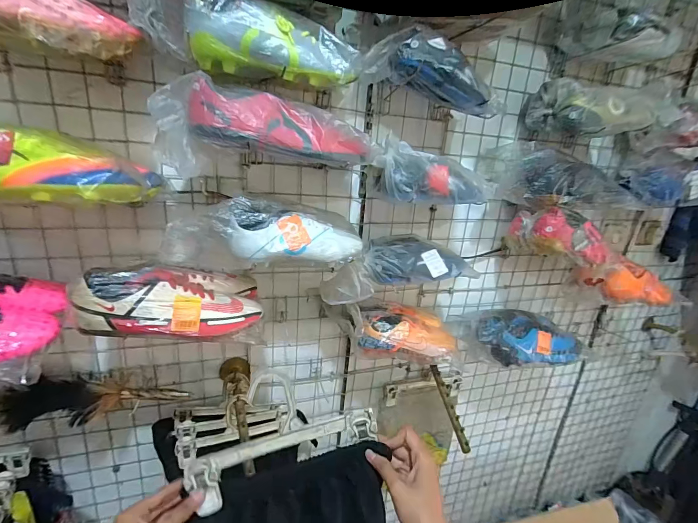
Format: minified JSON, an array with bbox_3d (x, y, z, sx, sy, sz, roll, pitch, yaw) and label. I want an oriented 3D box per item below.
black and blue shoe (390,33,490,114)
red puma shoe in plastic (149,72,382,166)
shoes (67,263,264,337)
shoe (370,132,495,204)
[{"bbox_3d":[0.159,-0.315,0.567,0.168,0.078,0.070,24,15,-12],"label":"black and blue shoe"},{"bbox_3d":[-0.117,-0.208,0.517,0.313,0.092,0.102,-3,20,-25],"label":"red puma shoe in plastic"},{"bbox_3d":[-0.291,0.046,0.582,0.262,0.099,0.156,-1,19,-20],"label":"shoes"},{"bbox_3d":[0.161,-0.168,0.654,0.215,0.097,0.110,-5,21,-29],"label":"shoe"}]

